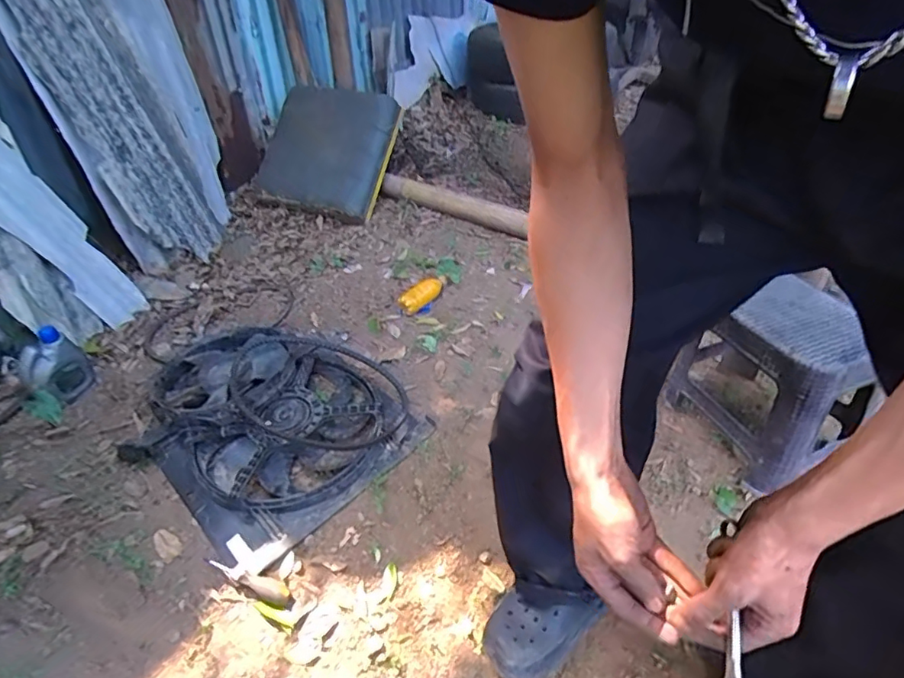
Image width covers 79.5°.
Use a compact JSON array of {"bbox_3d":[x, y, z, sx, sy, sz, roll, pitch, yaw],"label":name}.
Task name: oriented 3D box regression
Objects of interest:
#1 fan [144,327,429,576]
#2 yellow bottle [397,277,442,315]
[{"bbox_3d":[-0.406,0.152,1.216,0.518,0.129,0.596,-33,46,-31],"label":"fan"},{"bbox_3d":[-0.087,-0.124,1.530,0.053,0.055,0.149,29,49,32],"label":"yellow bottle"}]

